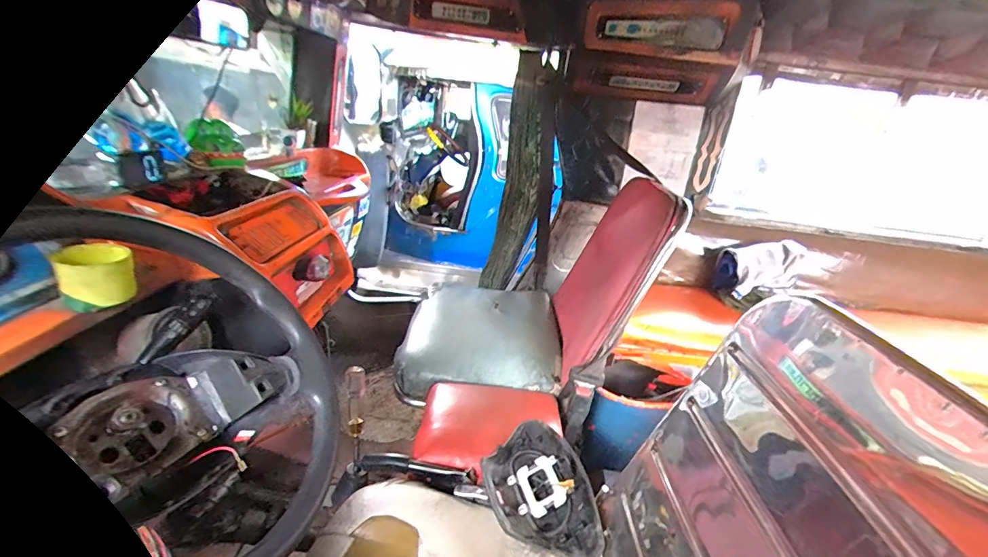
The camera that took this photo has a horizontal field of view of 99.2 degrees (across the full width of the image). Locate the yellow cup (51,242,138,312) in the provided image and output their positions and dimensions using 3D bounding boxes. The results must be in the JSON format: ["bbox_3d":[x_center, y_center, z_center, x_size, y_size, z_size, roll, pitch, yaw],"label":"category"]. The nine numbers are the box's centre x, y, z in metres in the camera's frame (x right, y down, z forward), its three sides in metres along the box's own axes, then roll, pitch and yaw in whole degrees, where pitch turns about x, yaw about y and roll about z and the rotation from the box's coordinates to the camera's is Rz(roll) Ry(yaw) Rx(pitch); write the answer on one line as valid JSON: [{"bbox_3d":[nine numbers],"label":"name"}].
[{"bbox_3d":[-0.442,-0.002,0.468,0.051,0.059,0.061,23,28,35],"label":"yellow cup"}]

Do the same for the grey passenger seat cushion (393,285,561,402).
[{"bbox_3d":[-0.025,0.141,1.235,0.415,0.078,0.536,6,23,2],"label":"grey passenger seat cushion"}]

